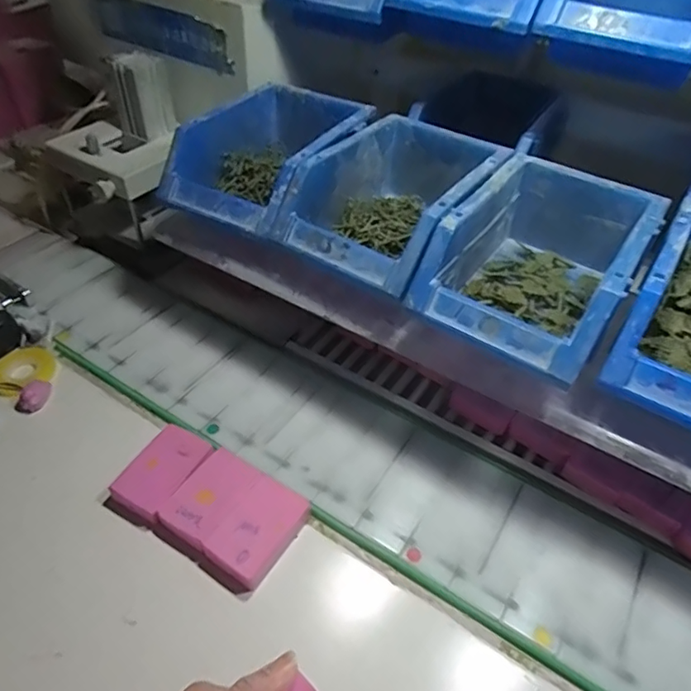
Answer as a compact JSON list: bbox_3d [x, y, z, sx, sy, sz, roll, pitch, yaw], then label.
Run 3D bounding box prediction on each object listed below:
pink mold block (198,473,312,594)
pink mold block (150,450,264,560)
[{"bbox_3d":[-0.064,0.133,0.390,0.045,0.016,0.077,25,48,20],"label":"pink mold block"},{"bbox_3d":[-0.101,0.116,0.405,0.045,0.017,0.076,23,47,19],"label":"pink mold block"}]

